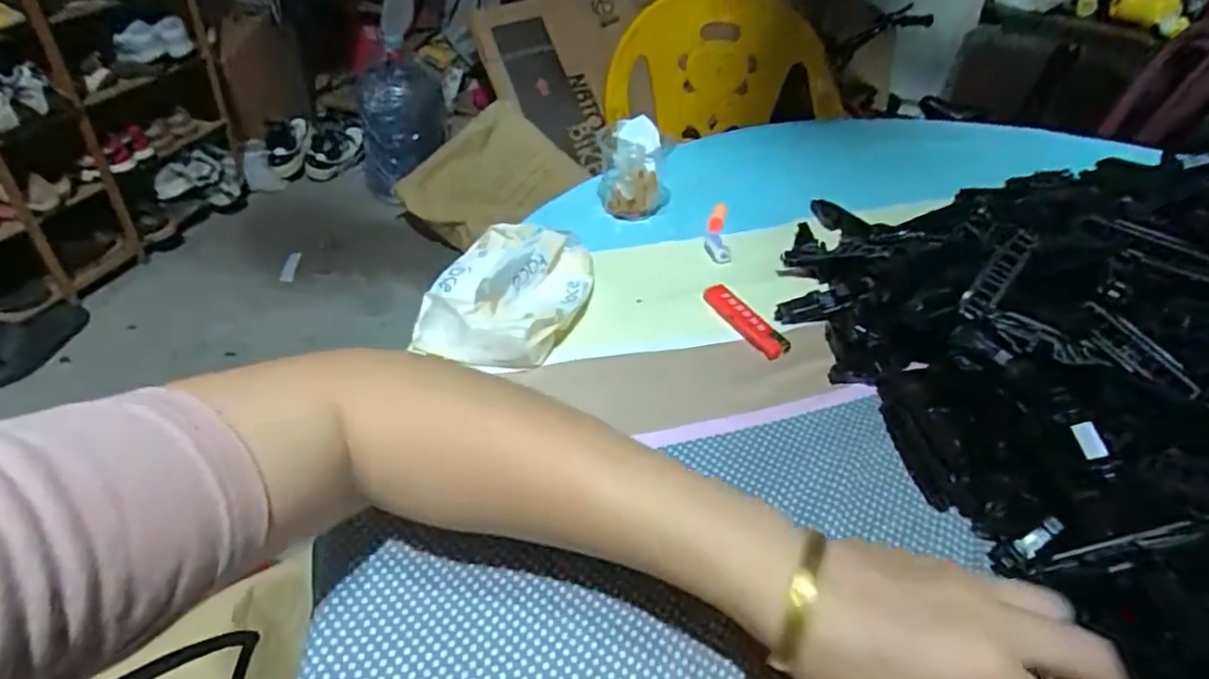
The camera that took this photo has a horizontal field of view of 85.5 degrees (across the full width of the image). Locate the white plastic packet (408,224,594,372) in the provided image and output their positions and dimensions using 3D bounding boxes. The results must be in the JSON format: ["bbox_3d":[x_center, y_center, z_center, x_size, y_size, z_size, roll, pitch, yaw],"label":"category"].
[{"bbox_3d":[-0.072,-0.037,0.477,0.112,0.030,0.162,9,40,6],"label":"white plastic packet"}]

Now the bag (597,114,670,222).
[{"bbox_3d":[0.028,-0.158,0.613,0.066,0.079,0.066,7,40,4],"label":"bag"}]

